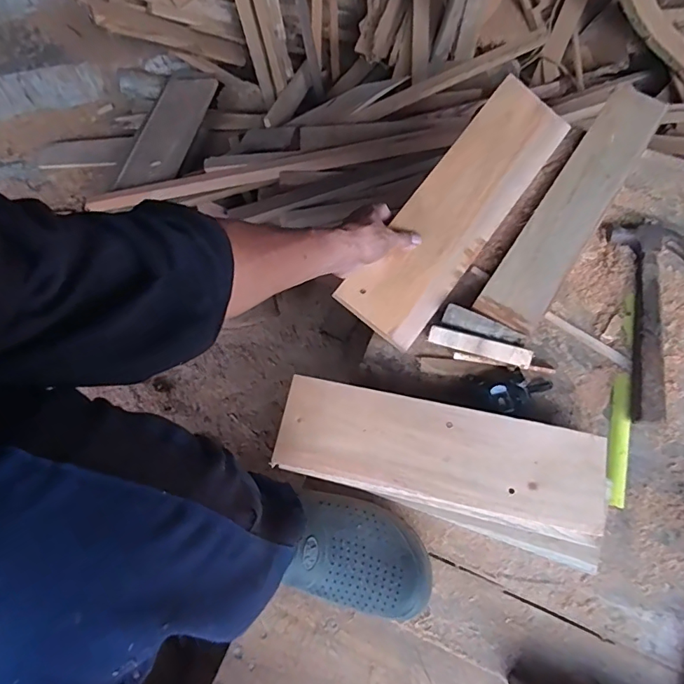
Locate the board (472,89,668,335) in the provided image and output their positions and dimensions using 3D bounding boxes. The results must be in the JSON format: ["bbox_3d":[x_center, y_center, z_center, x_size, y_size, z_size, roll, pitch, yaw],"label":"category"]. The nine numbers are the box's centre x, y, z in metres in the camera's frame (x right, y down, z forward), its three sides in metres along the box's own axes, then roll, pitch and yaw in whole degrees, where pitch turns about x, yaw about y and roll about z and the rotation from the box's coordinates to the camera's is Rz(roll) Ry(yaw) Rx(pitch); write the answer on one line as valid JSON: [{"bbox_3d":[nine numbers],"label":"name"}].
[{"bbox_3d":[0.316,-0.188,0.628,0.080,0.023,0.417,33,77,12],"label":"board"}]

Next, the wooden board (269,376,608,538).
[{"bbox_3d":[0.103,0.119,0.507,0.341,0.013,0.100,10,73,10],"label":"wooden board"}]

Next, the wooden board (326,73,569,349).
[{"bbox_3d":[0.159,-0.180,0.627,0.117,0.010,0.413,39,78,-6],"label":"wooden board"}]

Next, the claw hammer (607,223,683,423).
[{"bbox_3d":[0.395,-0.031,0.575,0.101,0.029,0.262,3,73,4],"label":"claw hammer"}]

